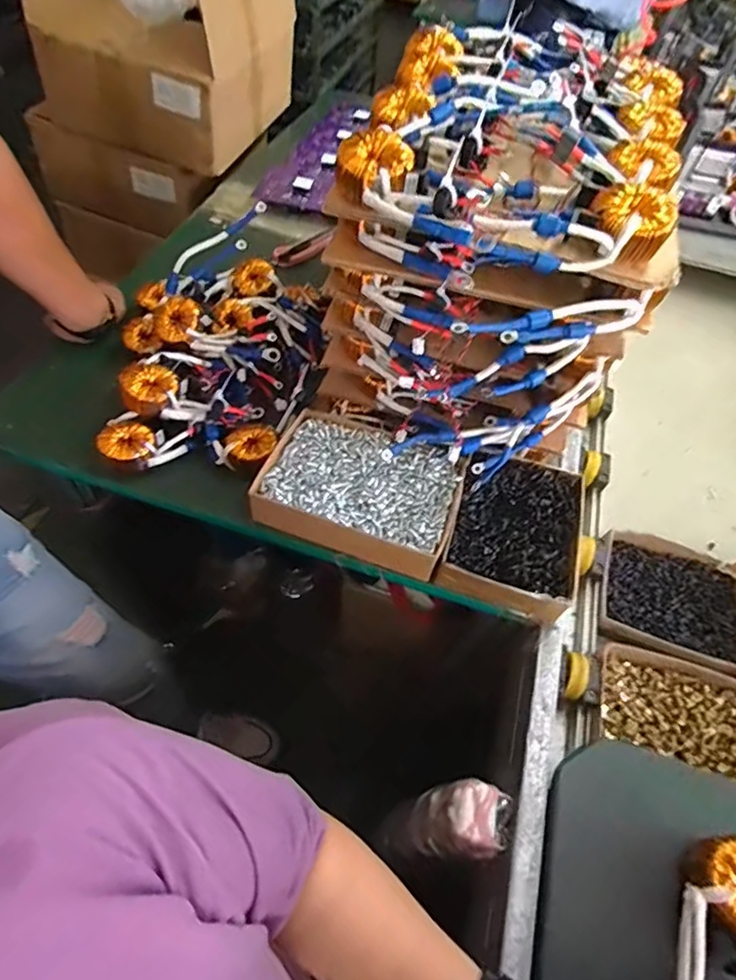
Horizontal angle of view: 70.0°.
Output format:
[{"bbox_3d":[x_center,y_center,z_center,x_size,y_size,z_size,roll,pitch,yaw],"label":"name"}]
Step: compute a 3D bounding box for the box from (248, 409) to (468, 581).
[{"bbox_3d":[-0.007,-0.003,0.600,0.216,0.046,0.160,18,55,7],"label":"box"}]

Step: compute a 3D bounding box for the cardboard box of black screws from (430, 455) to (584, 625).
[{"bbox_3d":[0.161,0.044,0.581,0.132,0.040,0.177,18,55,7],"label":"cardboard box of black screws"}]

